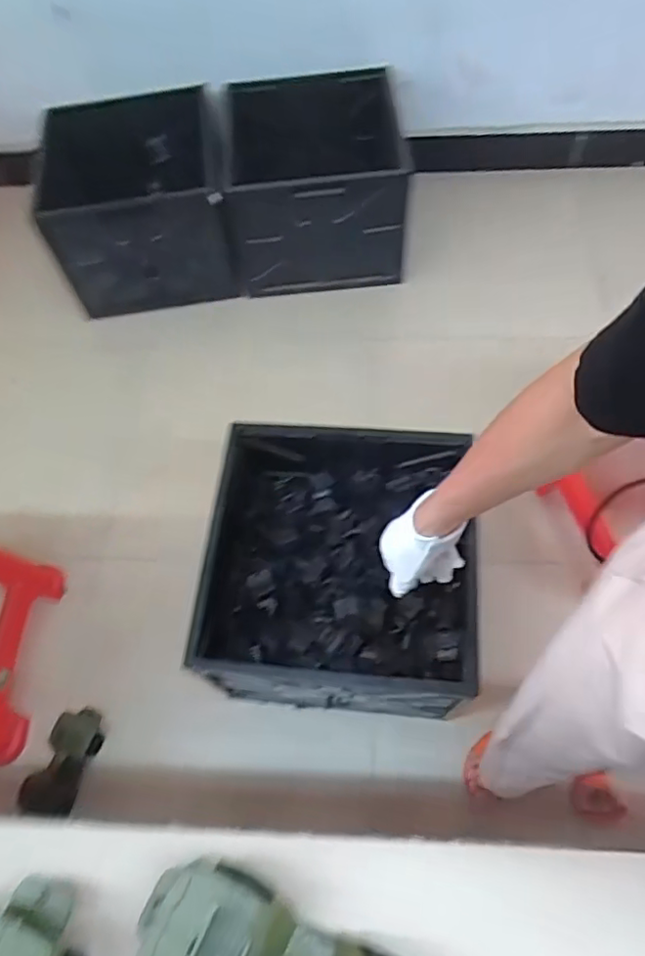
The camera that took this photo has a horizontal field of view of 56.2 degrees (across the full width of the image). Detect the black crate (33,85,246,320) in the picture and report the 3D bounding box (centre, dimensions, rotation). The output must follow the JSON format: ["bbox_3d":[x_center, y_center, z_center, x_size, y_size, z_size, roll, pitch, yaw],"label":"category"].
[{"bbox_3d":[-0.457,-0.666,1.538,0.444,0.337,0.364,-10,62,-2],"label":"black crate"}]

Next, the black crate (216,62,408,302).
[{"bbox_3d":[-0.023,-0.756,1.558,0.479,0.346,0.428,-5,62,1],"label":"black crate"}]

